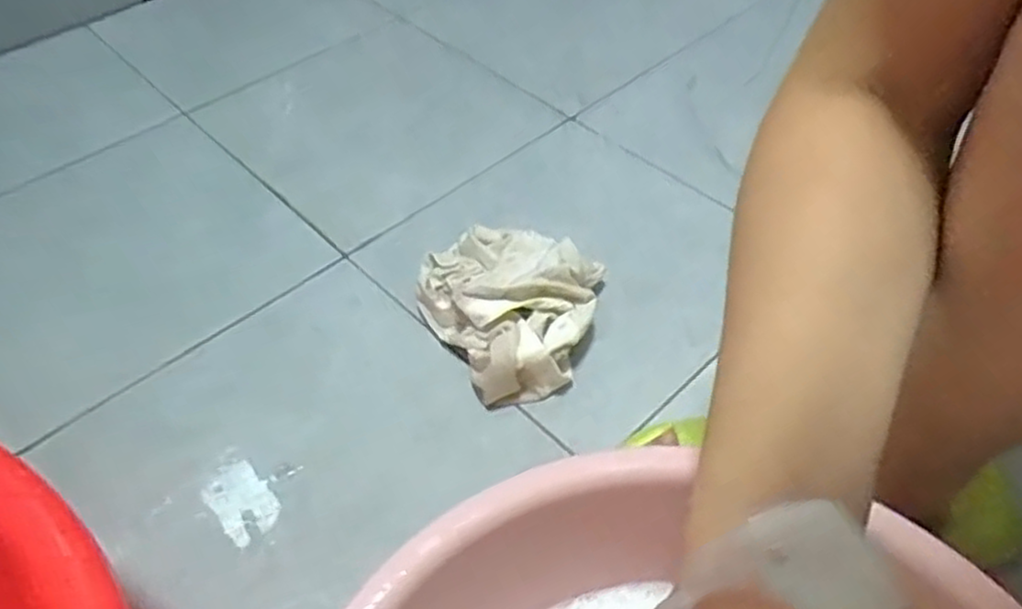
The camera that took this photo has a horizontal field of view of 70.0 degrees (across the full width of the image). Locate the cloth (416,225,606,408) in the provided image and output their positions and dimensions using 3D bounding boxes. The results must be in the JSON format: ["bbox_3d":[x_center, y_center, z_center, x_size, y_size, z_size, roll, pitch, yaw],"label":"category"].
[{"bbox_3d":[-0.006,-0.008,0.579,0.152,0.059,0.152,27,52,22],"label":"cloth"}]

